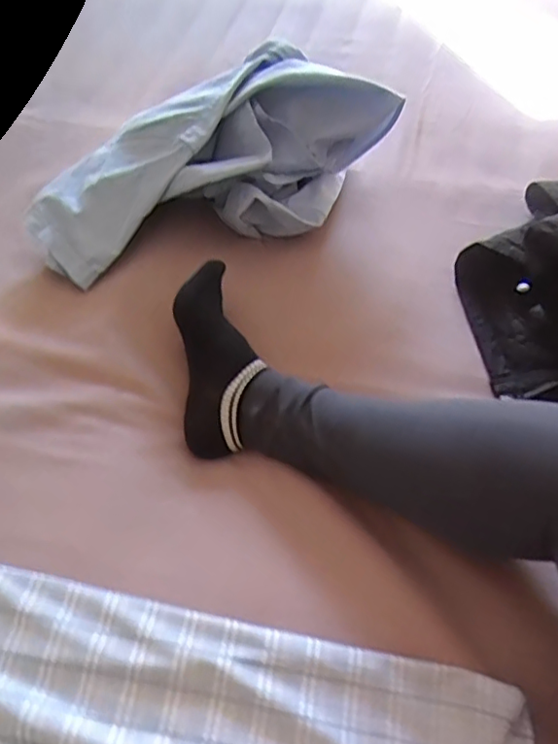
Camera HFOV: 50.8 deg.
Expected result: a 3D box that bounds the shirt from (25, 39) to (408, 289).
[{"bbox_3d":[-0.087,-0.276,0.755,0.465,0.162,0.209,-13,57,-9],"label":"shirt"}]

